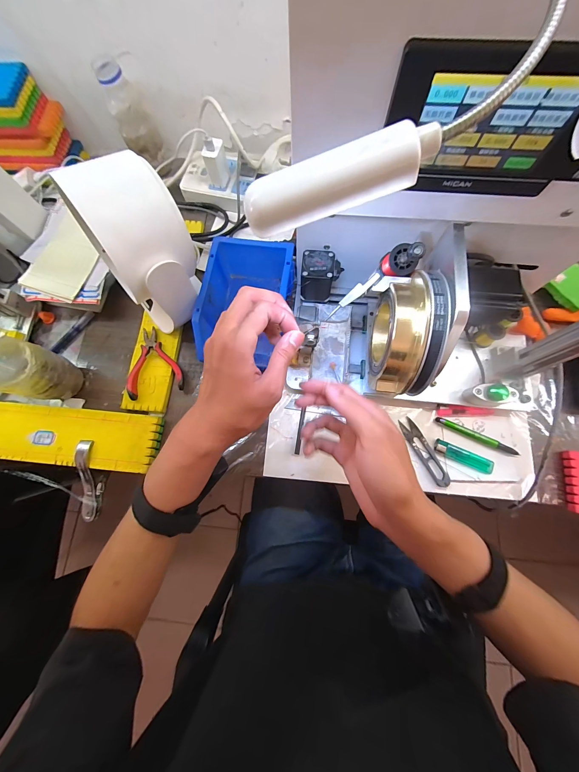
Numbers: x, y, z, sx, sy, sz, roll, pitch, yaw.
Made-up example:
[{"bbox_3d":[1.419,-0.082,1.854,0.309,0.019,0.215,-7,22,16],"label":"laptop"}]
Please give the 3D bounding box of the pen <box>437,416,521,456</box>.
[{"bbox_3d":[0.270,0.073,0.395,0.115,0.011,0.013,22,78,8],"label":"pen"}]

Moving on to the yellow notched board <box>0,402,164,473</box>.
[{"bbox_3d":[-0.369,0.070,0.407,0.357,0.012,0.081,5,78,4],"label":"yellow notched board"}]

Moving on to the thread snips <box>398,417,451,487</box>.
[{"bbox_3d":[0.194,0.094,0.393,0.023,0.009,0.101,-29,76,-5],"label":"thread snips"}]

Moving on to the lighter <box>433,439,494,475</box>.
[{"bbox_3d":[0.247,0.100,0.390,0.080,0.008,0.021,24,78,8],"label":"lighter"}]

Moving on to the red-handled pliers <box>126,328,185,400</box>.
[{"bbox_3d":[-0.218,-0.040,0.427,0.076,0.018,0.109,-19,76,-2],"label":"red-handled pliers"}]

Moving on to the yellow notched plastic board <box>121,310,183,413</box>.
[{"bbox_3d":[-0.215,-0.035,0.442,0.069,0.027,0.151,5,76,4],"label":"yellow notched plastic board"}]

